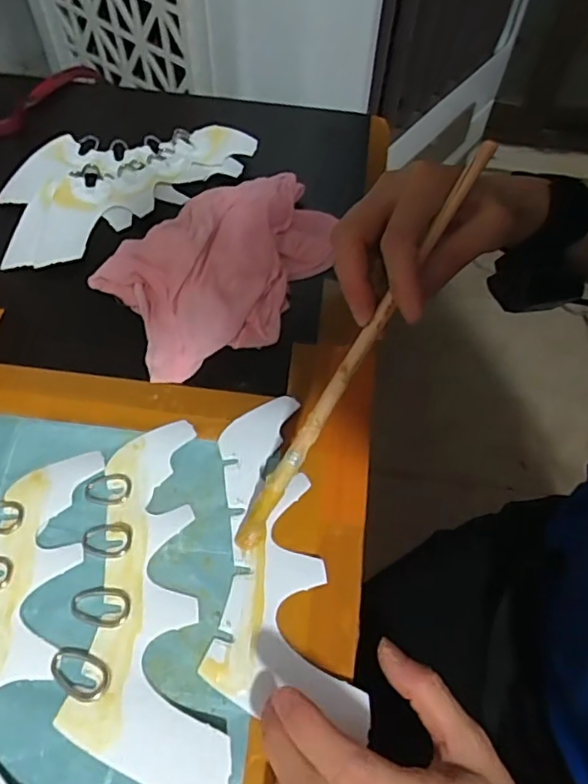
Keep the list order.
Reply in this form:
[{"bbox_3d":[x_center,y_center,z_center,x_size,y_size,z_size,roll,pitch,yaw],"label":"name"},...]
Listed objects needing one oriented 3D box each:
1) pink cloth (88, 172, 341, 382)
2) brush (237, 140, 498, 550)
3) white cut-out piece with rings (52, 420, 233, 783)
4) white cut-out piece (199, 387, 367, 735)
[{"bbox_3d":[-0.045,-0.103,0.441,0.193,0.036,0.121,-34,66,-20],"label":"pink cloth"},{"bbox_3d":[0.038,-0.022,0.329,0.013,0.009,0.267,34,98,17],"label":"brush"},{"bbox_3d":[-0.089,0.116,0.325,0.083,0.008,0.207,-7,59,-6],"label":"white cut-out piece with rings"},{"bbox_3d":[-0.019,0.096,0.341,0.076,0.006,0.198,-10,59,-5],"label":"white cut-out piece"}]

